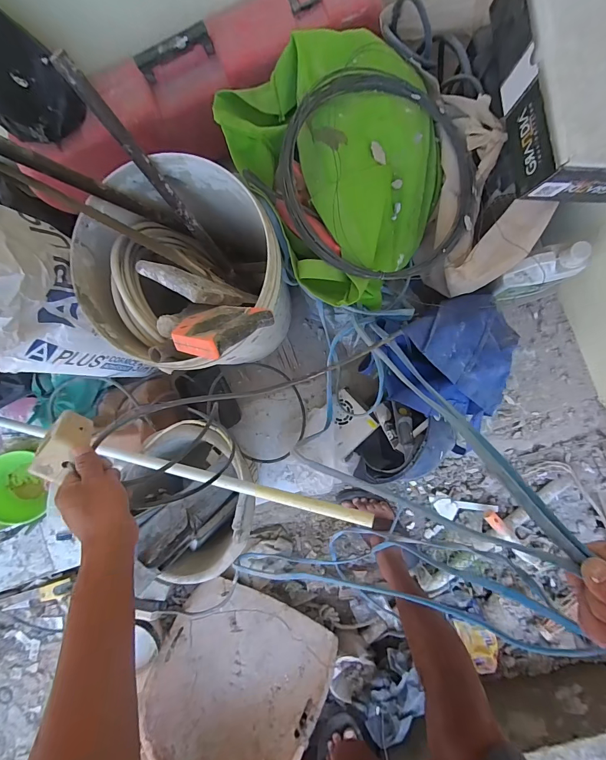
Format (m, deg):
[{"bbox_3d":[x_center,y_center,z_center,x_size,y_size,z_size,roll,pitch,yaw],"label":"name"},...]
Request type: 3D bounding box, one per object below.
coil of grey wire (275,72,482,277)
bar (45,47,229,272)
[{"bbox_3d":[0.116,-0.313,0.561,0.313,0.077,0.313,-1,92,-13],"label":"coil of grey wire"},{"bbox_3d":[-0.216,-0.295,0.557,0.018,0.373,0.016,-33,57,4],"label":"bar"}]

